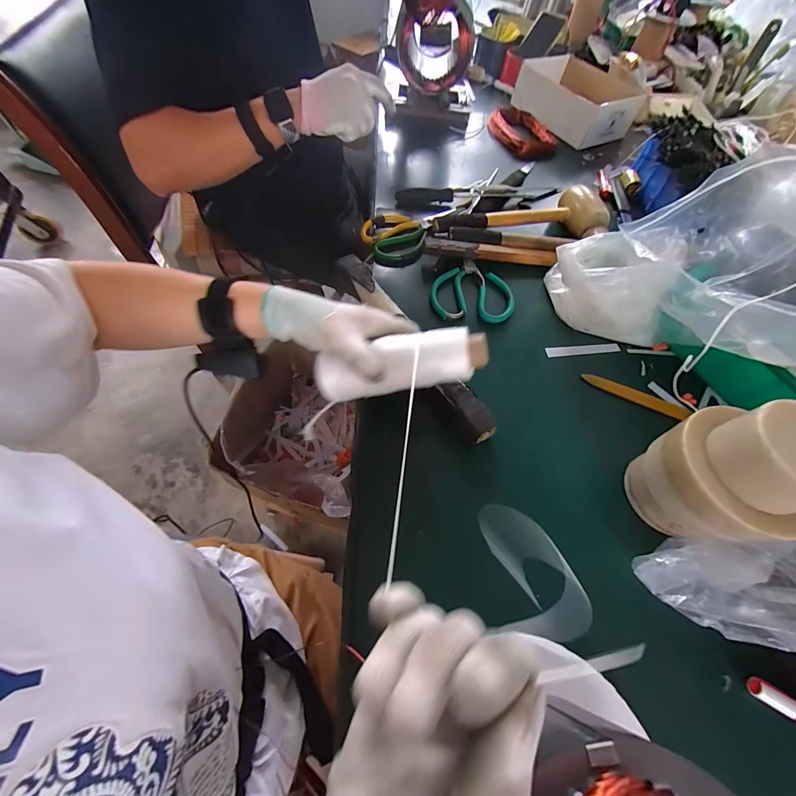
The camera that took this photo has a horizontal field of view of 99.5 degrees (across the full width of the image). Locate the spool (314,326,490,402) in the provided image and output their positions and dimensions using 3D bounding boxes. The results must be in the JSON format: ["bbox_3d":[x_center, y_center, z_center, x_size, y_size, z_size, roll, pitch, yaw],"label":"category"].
[{"bbox_3d":[-0.002,-0.035,0.341,0.175,0.051,0.045,-12,58,18],"label":"spool"}]

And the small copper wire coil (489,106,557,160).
[{"bbox_3d":[0.282,-0.611,0.773,0.113,0.031,0.183,-22,64,-15],"label":"small copper wire coil"}]

